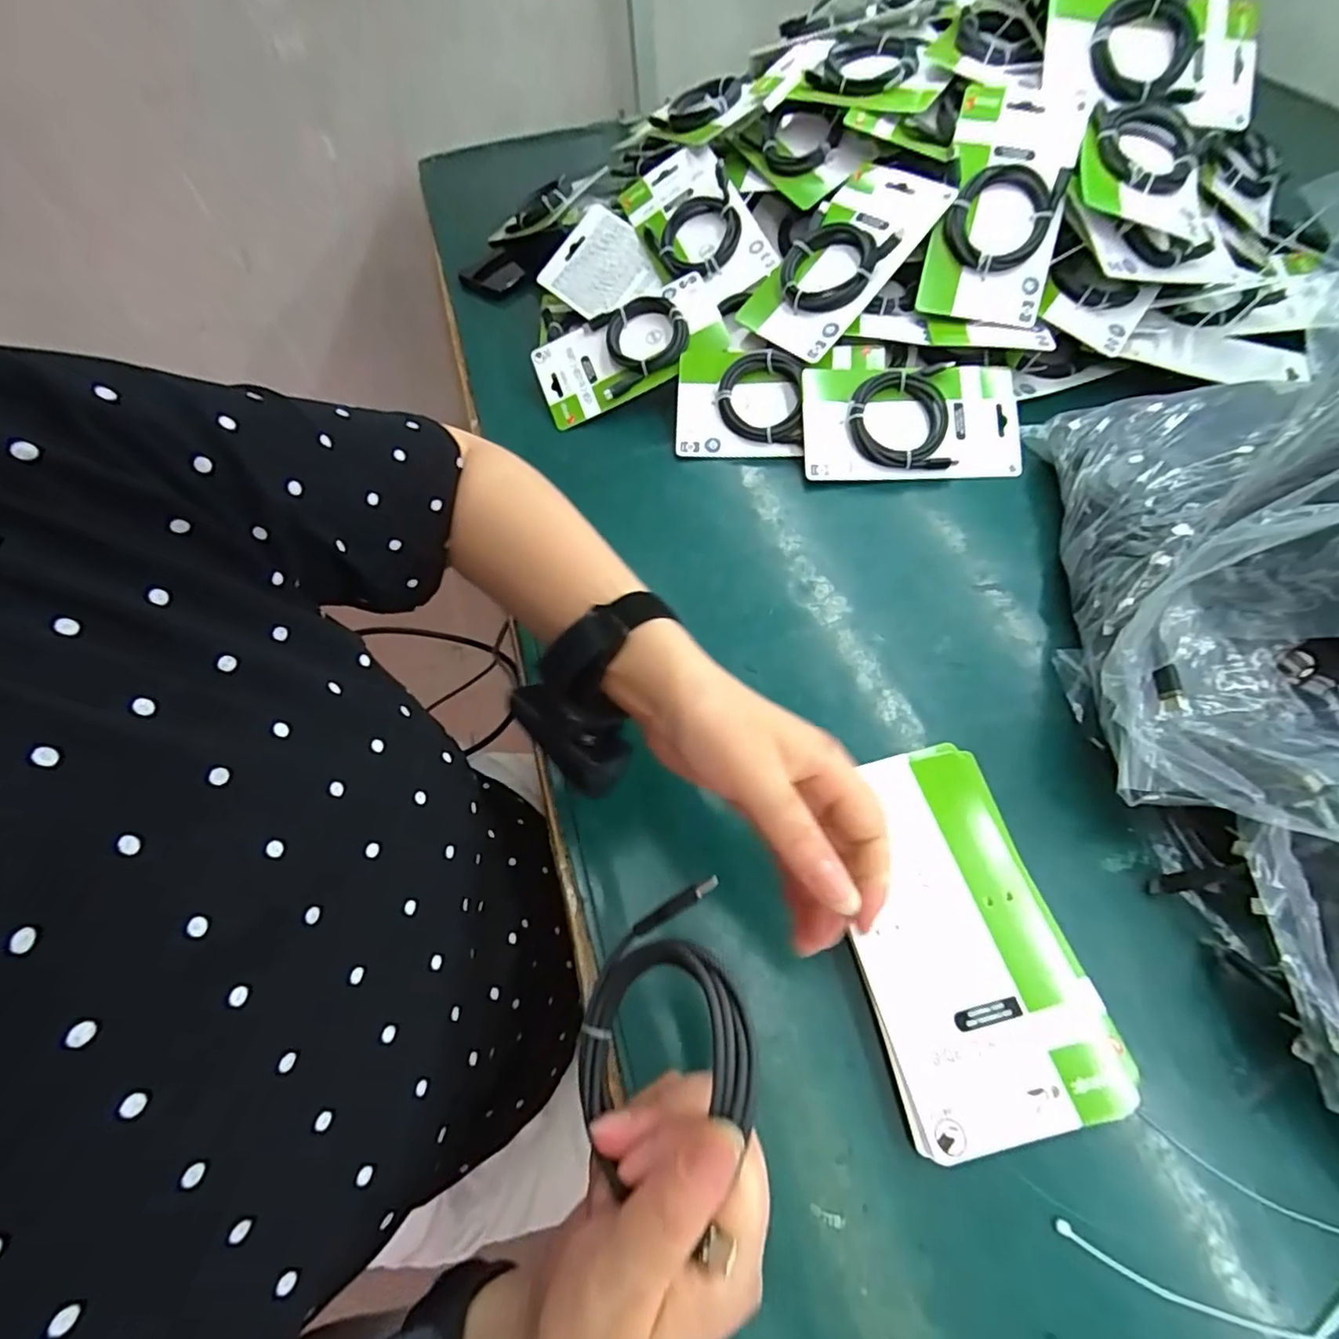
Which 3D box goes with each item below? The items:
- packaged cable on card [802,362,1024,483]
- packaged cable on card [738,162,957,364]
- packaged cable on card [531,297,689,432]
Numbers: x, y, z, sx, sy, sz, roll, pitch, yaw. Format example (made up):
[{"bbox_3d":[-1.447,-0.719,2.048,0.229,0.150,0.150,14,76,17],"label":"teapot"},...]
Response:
[{"bbox_3d":[0.205,-0.209,0.504,0.180,0.017,0.100,1,85,0],"label":"packaged cable on card"},{"bbox_3d":[0.149,-0.361,0.528,0.175,0.029,0.098,-48,64,4],"label":"packaged cable on card"},{"bbox_3d":[-0.056,-0.295,0.569,0.146,0.017,0.094,-25,74,10],"label":"packaged cable on card"}]

